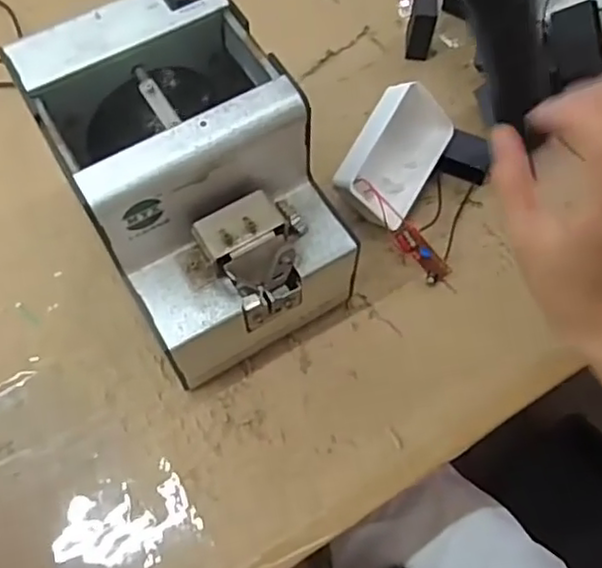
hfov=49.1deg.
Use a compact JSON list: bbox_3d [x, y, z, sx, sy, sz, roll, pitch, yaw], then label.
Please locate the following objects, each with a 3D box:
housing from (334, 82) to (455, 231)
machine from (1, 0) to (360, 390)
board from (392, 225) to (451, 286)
[{"bbox_3d":[0.065,-0.088,0.453,0.034,0.060,0.092,33,91,42],"label":"housing"},{"bbox_3d":[-0.061,-0.051,0.393,0.132,0.142,0.187,-29,69,-12],"label":"machine"},{"bbox_3d":[0.081,-0.020,0.443,0.044,0.017,0.013,47,72,-6],"label":"board"}]

